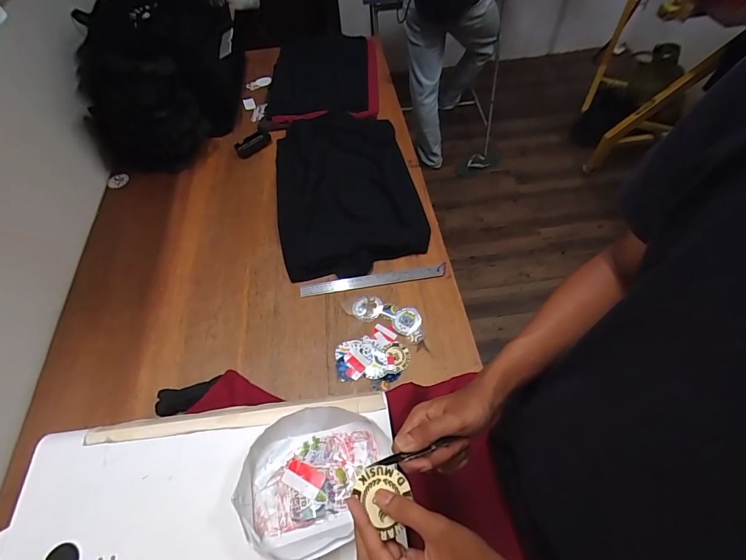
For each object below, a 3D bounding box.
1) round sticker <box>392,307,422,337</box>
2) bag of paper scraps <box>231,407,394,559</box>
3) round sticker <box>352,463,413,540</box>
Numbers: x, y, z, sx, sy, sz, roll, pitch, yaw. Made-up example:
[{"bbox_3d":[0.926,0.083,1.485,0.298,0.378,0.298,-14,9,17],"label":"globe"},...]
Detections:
[{"bbox_3d":[0.071,0.087,0.803,0.066,0.009,0.055,-30,59,-17],"label":"round sticker"},{"bbox_3d":[-0.072,0.249,0.483,0.187,0.046,0.163,-17,56,-9],"label":"bag of paper scraps"},{"bbox_3d":[0.014,0.206,0.363,0.050,0.005,0.059,-30,67,-24],"label":"round sticker"}]

